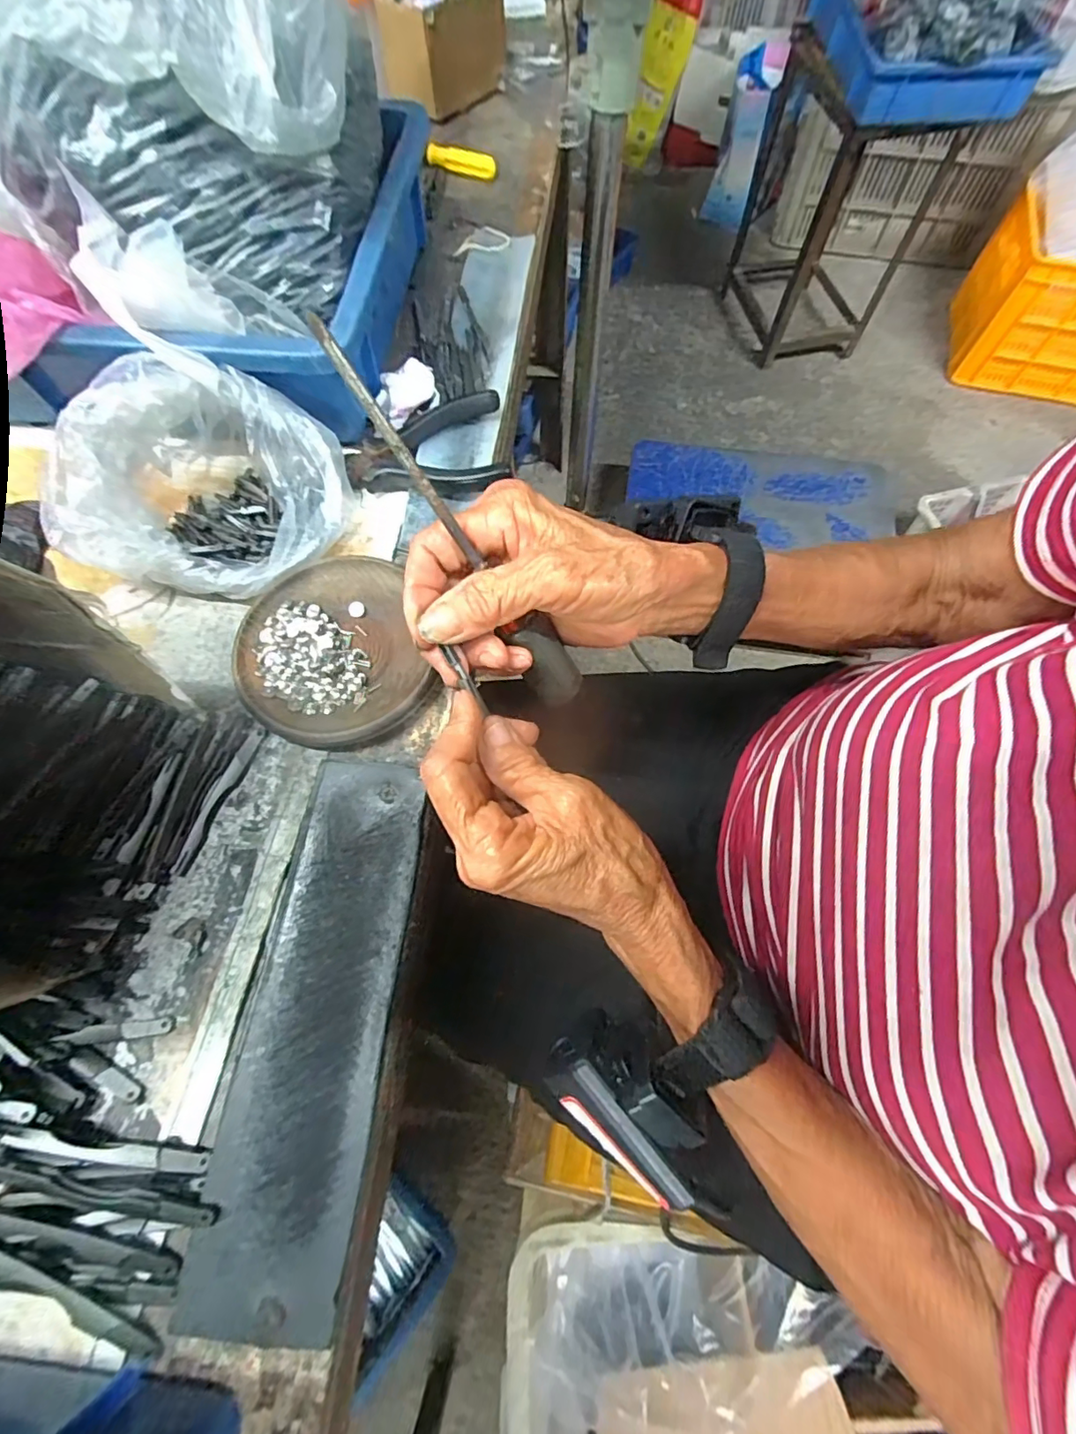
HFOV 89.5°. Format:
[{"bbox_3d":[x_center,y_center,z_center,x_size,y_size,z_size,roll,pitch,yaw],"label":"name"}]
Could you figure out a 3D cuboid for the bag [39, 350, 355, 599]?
[{"bbox_3d":[-0.186,-0.138,0.306,0.134,0.079,0.117,-4,67,-1],"label":"bag"}]

